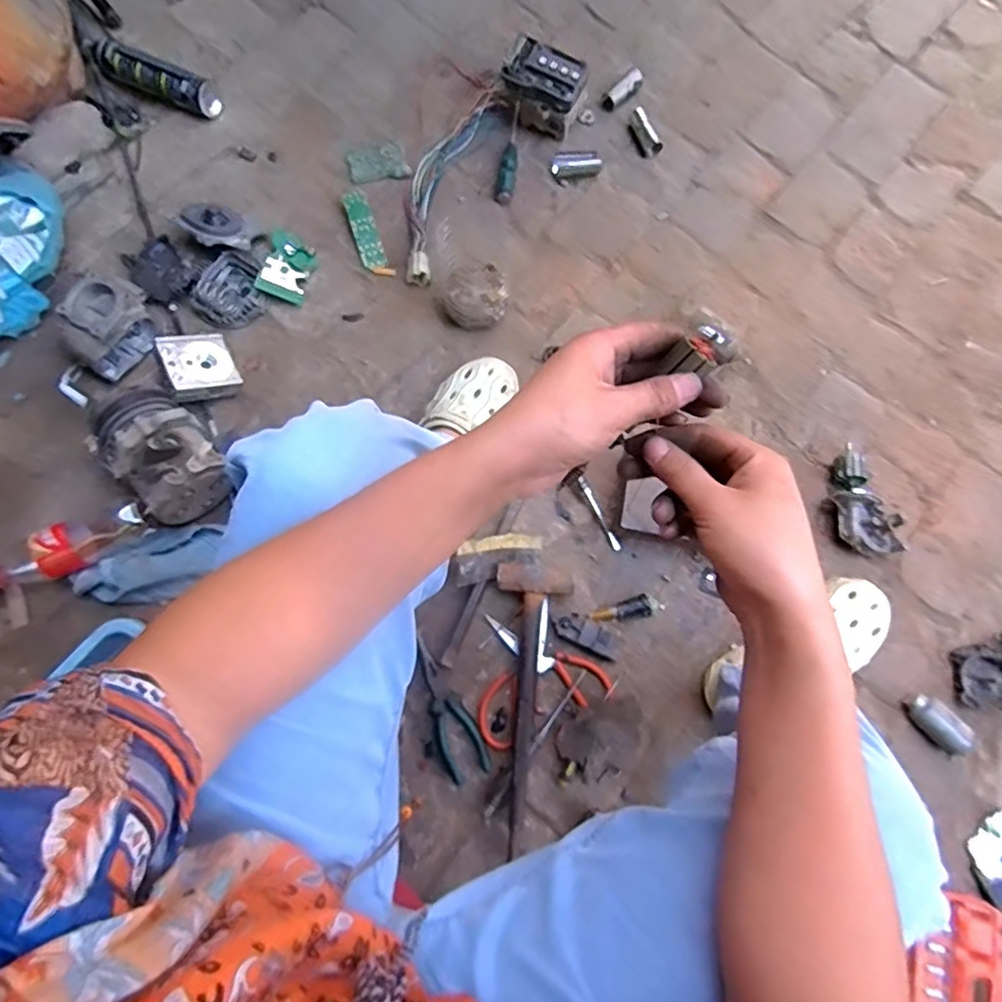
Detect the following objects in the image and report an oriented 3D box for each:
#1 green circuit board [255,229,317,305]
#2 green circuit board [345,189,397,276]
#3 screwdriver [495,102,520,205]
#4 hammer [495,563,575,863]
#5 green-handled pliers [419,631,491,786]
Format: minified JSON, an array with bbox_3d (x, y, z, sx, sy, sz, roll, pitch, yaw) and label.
[{"bbox_3d":[-0.318,-0.351,0.917,0.069,0.014,0.102,19,80,-23],"label":"green circuit board"},{"bbox_3d":[-0.209,-0.413,0.948,0.040,0.006,0.154,-21,84,-7],"label":"green circuit board"},{"bbox_3d":[0.015,-0.556,0.979,0.028,0.027,0.171,9,78,0],"label":"screwdriver"},{"bbox_3d":[0.028,0.257,0.779,0.095,0.033,0.345,6,78,0],"label":"hammer"},{"bbox_3d":[-0.071,0.266,0.791,0.055,0.014,0.182,-22,79,-6],"label":"green-handled pliers"}]

